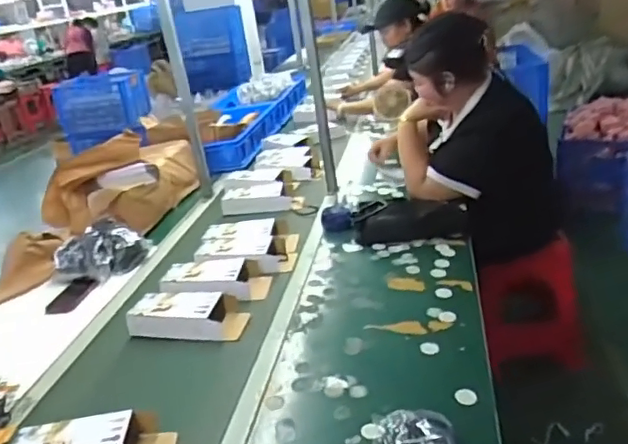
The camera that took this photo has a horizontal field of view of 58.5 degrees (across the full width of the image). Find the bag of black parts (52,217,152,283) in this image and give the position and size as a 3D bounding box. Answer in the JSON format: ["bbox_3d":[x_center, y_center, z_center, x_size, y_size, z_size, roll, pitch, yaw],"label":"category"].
[{"bbox_3d":[-0.598,0.083,1.565,0.187,0.103,0.233,17,33,40],"label":"bag of black parts"}]

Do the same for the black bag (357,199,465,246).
[{"bbox_3d":[0.264,-0.011,1.522,0.301,0.058,0.124,-7,25,-2],"label":"black bag"}]

